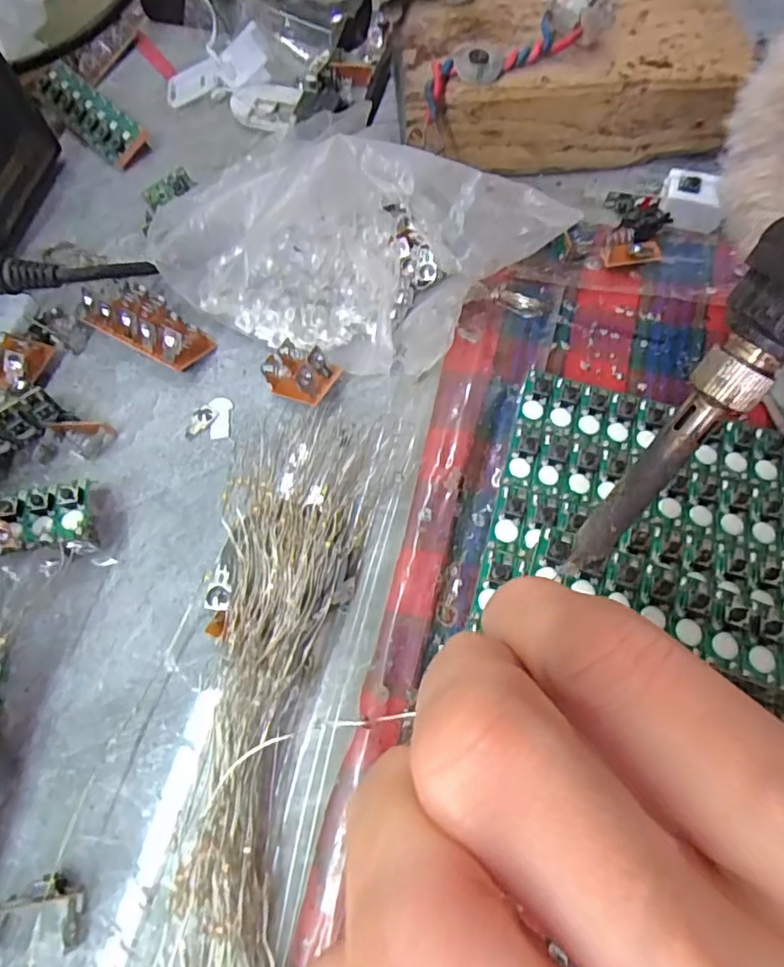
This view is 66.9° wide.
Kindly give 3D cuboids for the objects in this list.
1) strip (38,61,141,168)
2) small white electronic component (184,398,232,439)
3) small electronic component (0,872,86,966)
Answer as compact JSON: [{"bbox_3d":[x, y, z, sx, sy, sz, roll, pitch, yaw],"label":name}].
[{"bbox_3d":[-0.142,-0.173,0.277,0.019,0.011,0.066,-41,72,-15],"label":"strip"},{"bbox_3d":[-0.067,-0.025,0.216,0.015,0.004,0.017,-1,66,0],"label":"small white electronic component"},{"bbox_3d":[-0.093,0.111,0.151,0.024,0.009,0.017,-9,67,-3],"label":"small electronic component"}]

